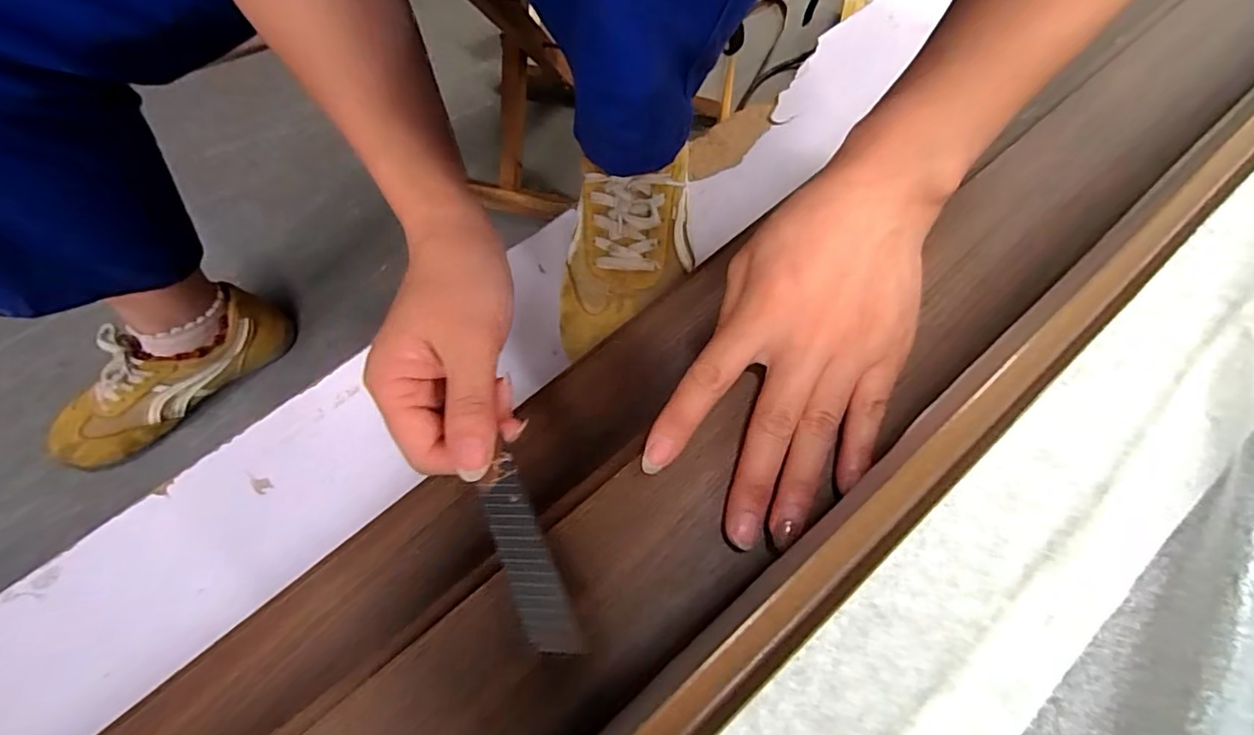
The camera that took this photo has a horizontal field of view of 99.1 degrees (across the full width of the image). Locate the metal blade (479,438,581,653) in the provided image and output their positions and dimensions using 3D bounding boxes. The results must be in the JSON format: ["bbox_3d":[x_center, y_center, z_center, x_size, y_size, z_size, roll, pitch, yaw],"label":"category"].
[{"bbox_3d":[-0.040,0.066,0.201,0.017,0.004,0.081,-25,58,-6],"label":"metal blade"}]

